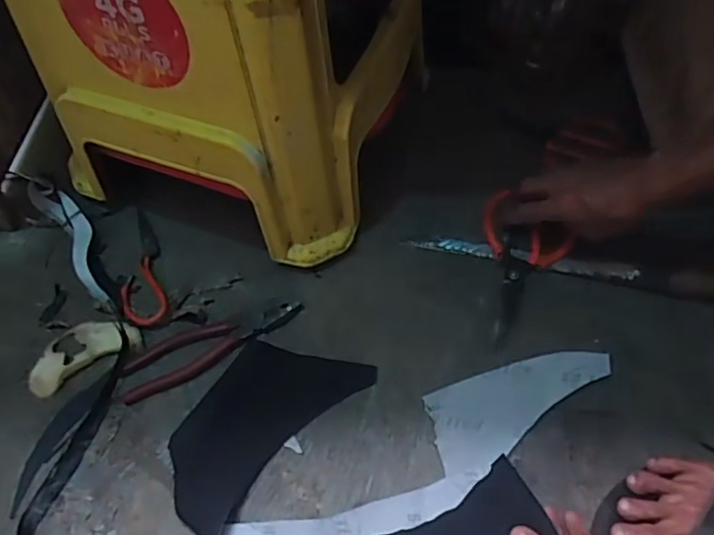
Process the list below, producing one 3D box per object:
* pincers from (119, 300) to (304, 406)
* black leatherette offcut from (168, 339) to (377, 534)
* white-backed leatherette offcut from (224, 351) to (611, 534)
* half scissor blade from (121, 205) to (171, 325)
[{"bbox_3d":[-0.148,0.082,0.591,0.189,0.011,0.054,-17,60,-8],"label":"pincers"},{"bbox_3d":[-0.095,0.143,0.554,0.106,0.025,0.210,38,67,21],"label":"black leatherette offcut"},{"bbox_3d":[0.069,0.177,0.540,0.394,0.007,0.089,-29,63,-15],"label":"white-backed leatherette offcut"},{"bbox_3d":[-0.244,0.000,0.644,0.047,0.007,0.146,-16,60,-8],"label":"half scissor blade"}]

